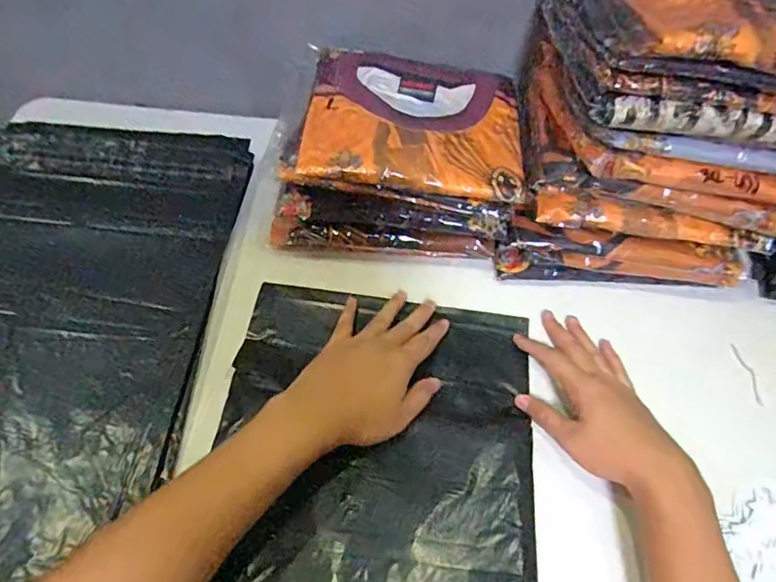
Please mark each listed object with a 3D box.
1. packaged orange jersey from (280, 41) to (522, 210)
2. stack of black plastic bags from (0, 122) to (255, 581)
[{"bbox_3d":[0.026,-0.177,0.555,0.224,0.030,0.184,6,56,0],"label":"packaged orange jersey"},{"bbox_3d":[-0.330,0.012,0.519,0.299,0.024,0.485,5,56,-1],"label":"stack of black plastic bags"}]

